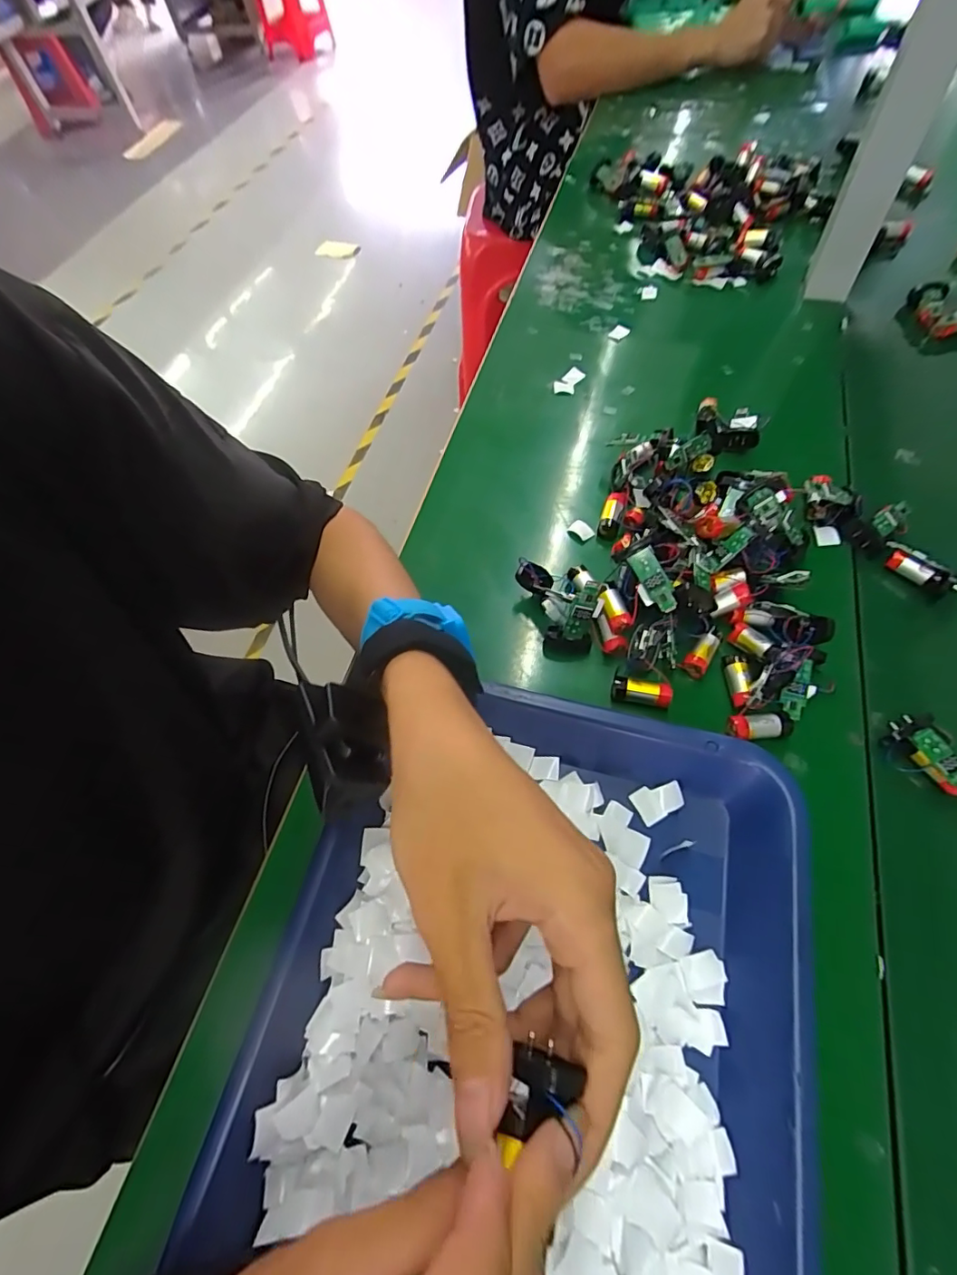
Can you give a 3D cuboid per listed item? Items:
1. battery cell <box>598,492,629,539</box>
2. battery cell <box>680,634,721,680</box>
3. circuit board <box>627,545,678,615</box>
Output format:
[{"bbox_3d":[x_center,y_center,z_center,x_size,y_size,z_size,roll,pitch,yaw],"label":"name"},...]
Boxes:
[{"bbox_3d":[0.105,-0.098,0.411,0.015,0.012,0.038,20,77,13],"label":"battery cell"},{"bbox_3d":[0.151,0.011,0.353,0.015,0.011,0.033,34,80,20],"label":"battery cell"},{"bbox_3d":[0.114,-0.037,0.340,0.016,0.004,0.044,-30,86,26],"label":"circuit board"}]

